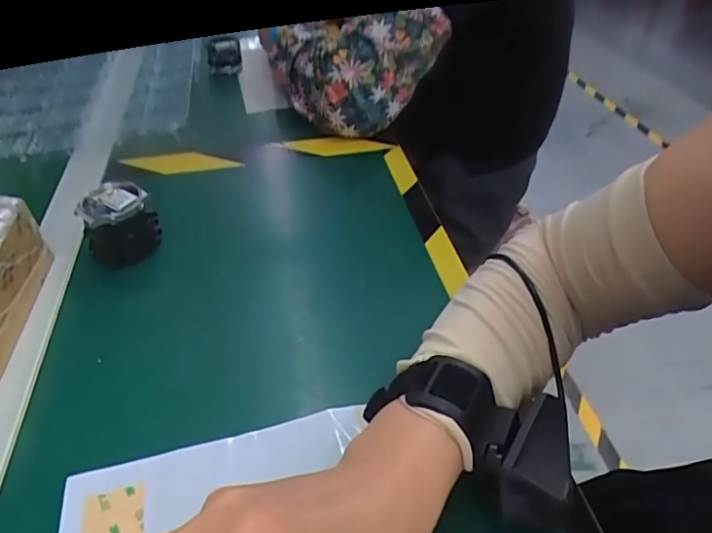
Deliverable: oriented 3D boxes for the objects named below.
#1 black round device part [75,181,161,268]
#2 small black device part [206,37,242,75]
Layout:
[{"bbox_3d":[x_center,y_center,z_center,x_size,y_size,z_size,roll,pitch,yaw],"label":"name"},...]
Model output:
[{"bbox_3d":[-0.186,-0.033,0.432,0.051,0.050,0.046,-21,43,-21],"label":"black round device part"},{"bbox_3d":[-0.165,-0.266,0.683,0.037,0.039,0.033,-4,40,-2],"label":"small black device part"}]

